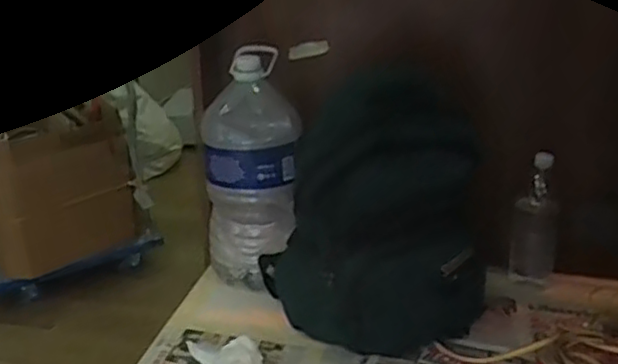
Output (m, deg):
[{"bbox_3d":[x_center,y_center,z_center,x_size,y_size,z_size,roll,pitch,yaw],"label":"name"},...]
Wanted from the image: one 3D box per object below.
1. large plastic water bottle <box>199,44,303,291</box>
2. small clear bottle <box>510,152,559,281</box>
[{"bbox_3d":[-0.106,-0.010,1.218,0.163,0.395,0.149,-3,23,-7],"label":"large plastic water bottle"},{"bbox_3d":[0.421,0.067,1.248,0.078,0.242,0.066,7,24,16],"label":"small clear bottle"}]

